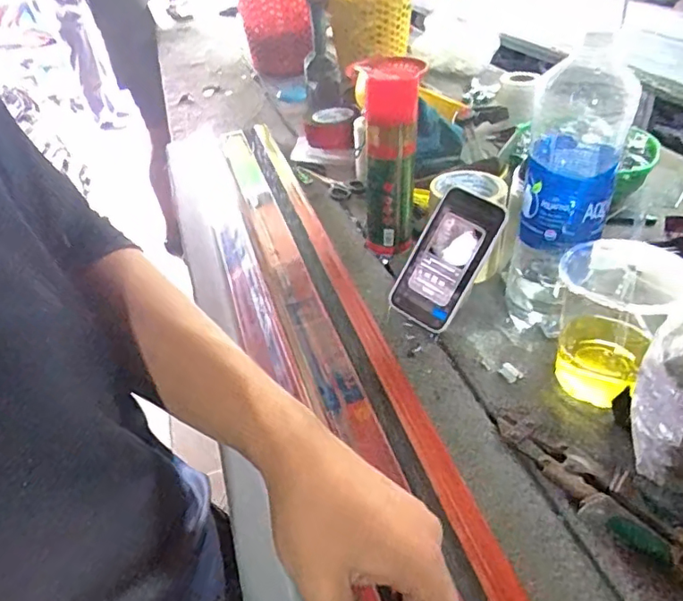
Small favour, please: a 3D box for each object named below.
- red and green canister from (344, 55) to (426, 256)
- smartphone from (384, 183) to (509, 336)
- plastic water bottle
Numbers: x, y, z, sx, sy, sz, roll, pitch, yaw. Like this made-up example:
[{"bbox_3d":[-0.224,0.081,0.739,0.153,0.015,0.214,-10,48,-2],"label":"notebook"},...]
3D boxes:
[{"bbox_3d":[0.061,-0.186,0.726,0.083,0.258,0.076,3,39,11],"label":"red and green canister"},{"bbox_3d":[0.122,-0.049,0.651,0.088,0.162,0.015,34,15,28],"label":"smartphone"},{"bbox_3d":[0.228,-0.099,0.563,0.085,0.295,0.085,8,40,17],"label":"plastic water bottle"}]

